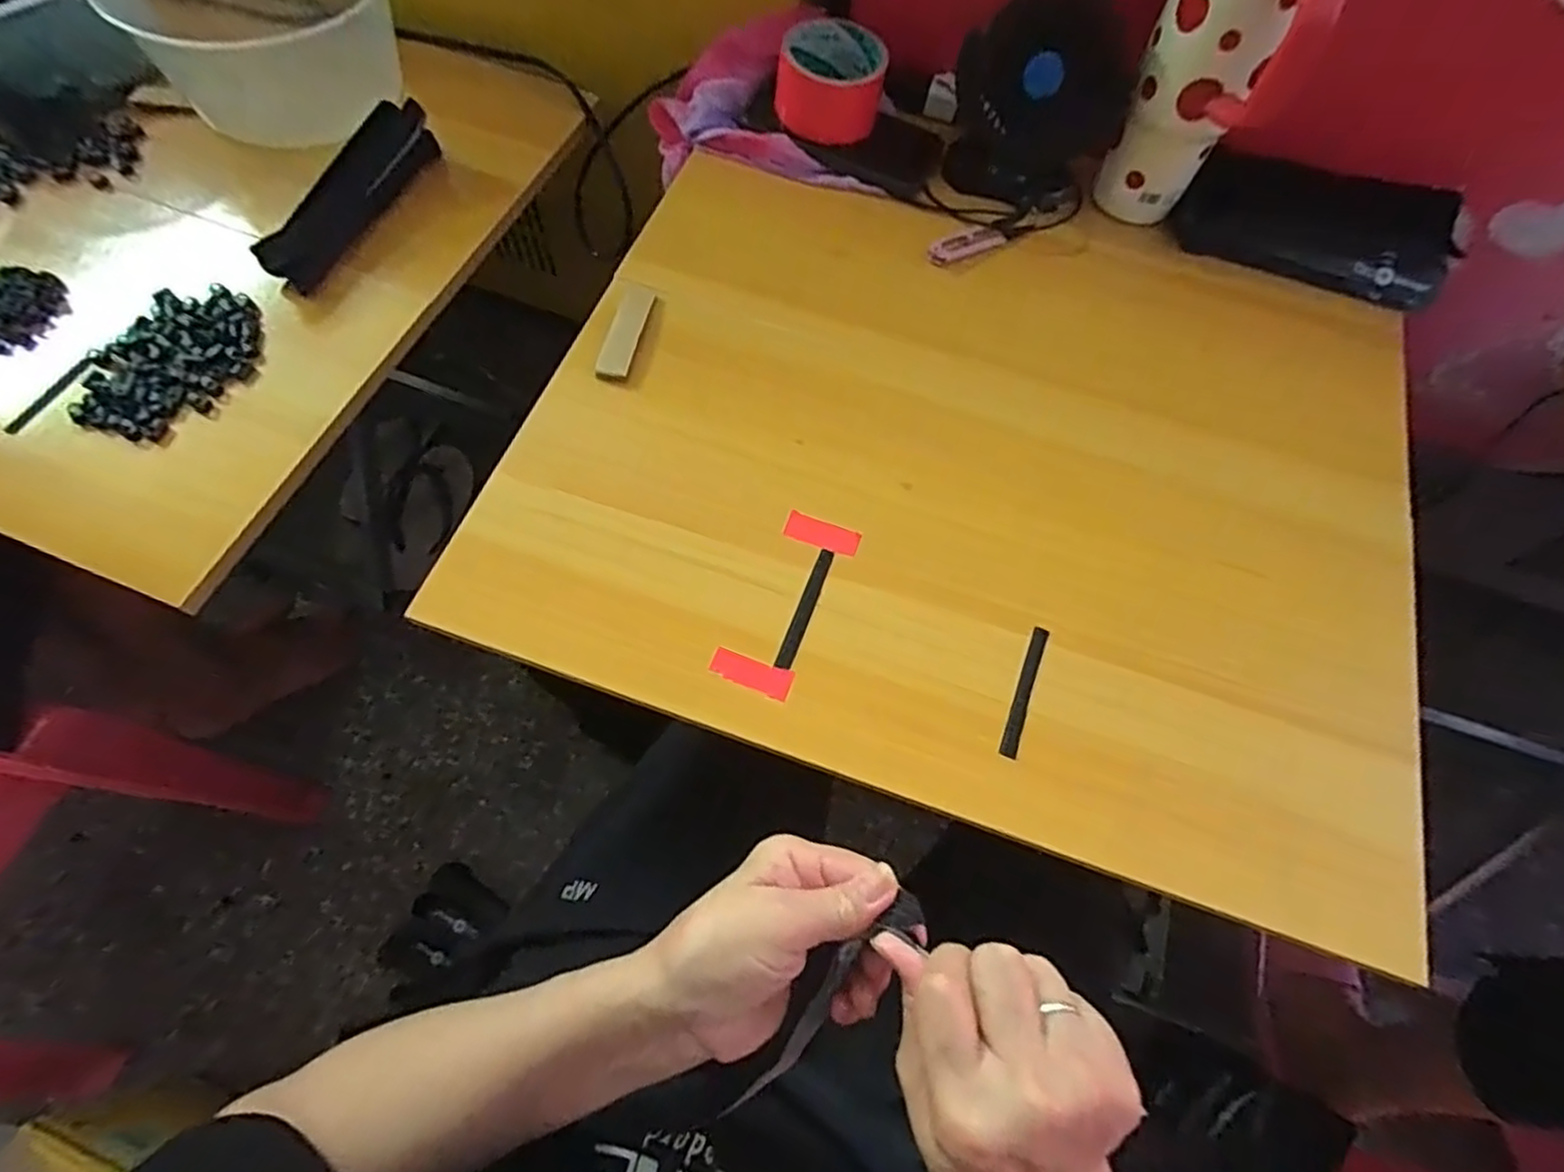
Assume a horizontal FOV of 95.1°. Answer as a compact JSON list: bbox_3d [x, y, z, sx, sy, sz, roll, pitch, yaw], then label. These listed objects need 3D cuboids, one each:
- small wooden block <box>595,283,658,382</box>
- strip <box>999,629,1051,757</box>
[{"bbox_3d":[-0.114,-0.184,0.520,0.024,0.009,0.083,14,65,3],"label":"small wooden block"},{"bbox_3d":[0.146,0.063,0.429,0.010,0.006,0.083,21,66,6],"label":"strip"}]

